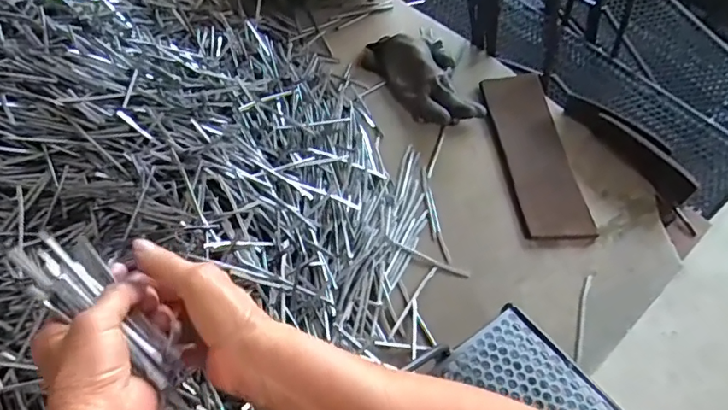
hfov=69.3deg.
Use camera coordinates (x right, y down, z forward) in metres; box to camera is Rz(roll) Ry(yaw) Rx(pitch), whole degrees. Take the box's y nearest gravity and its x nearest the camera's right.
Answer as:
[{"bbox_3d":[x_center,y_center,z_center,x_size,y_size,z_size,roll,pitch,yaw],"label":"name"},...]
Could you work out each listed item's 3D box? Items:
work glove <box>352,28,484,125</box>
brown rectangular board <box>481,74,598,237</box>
[{"bbox_3d":[0.089,-0.186,0.742,0.108,0.042,0.208,-33,64,-19],"label":"work glove"},{"bbox_3d":[0.223,-0.071,0.688,0.088,0.018,0.252,-6,59,-5],"label":"brown rectangular board"}]

